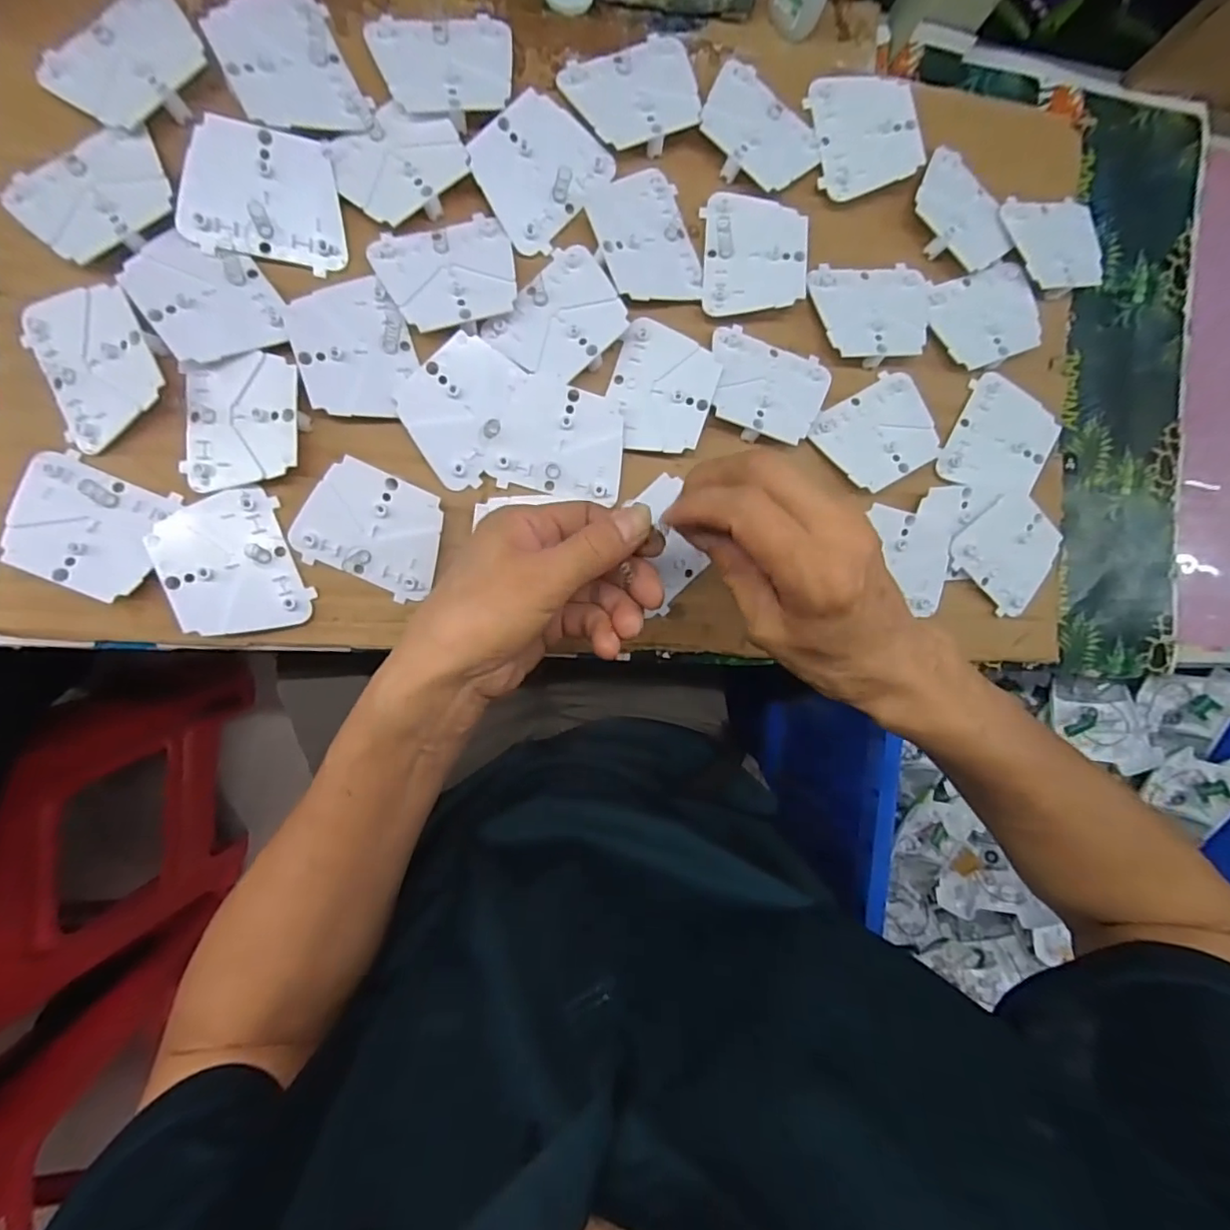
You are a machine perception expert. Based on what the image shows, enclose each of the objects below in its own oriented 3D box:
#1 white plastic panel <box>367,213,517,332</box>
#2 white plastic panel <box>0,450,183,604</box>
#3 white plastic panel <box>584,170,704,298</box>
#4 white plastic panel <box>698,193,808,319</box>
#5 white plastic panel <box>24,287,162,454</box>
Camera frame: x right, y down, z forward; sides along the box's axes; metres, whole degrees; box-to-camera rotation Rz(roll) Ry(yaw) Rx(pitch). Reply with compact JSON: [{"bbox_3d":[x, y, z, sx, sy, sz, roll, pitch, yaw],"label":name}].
[{"bbox_3d":[-0.099,-0.203,0.350,0.078,0.013,0.062,-18,95,-8],"label":"white plastic panel"},{"bbox_3d":[-0.292,-0.049,0.324,0.075,0.008,0.067,23,81,-7],"label":"white plastic panel"},{"bbox_3d":[0.019,-0.235,0.364,0.061,0.006,0.080,-19,95,-8],"label":"white plastic panel"},{"bbox_3d":[0.090,-0.231,0.374,0.065,0.009,0.076,0,92,-9],"label":"white plastic panel"},{"bbox_3d":[-0.284,-0.137,0.318,0.061,0.008,0.079,-23,95,-7],"label":"white plastic panel"}]

